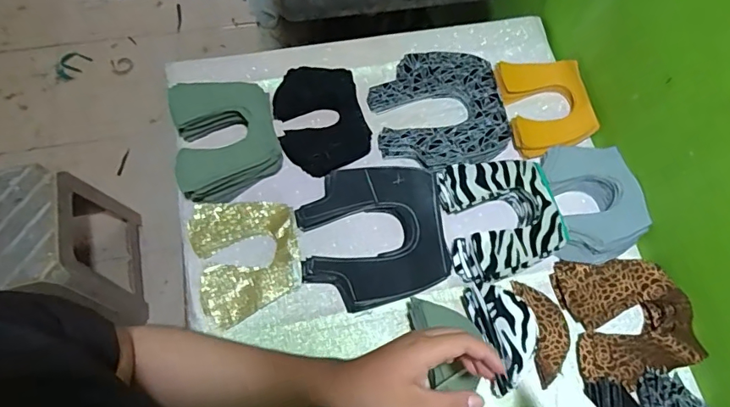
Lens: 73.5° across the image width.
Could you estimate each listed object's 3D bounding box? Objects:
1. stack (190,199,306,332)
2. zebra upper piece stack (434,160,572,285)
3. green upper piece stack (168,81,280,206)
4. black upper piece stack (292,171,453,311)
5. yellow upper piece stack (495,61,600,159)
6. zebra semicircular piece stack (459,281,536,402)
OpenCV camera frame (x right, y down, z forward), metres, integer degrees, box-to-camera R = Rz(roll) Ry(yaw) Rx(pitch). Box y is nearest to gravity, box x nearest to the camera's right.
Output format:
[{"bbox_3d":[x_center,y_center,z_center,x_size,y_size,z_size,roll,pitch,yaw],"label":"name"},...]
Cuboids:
[{"bbox_3d":[-0.152,0.064,0.631,0.134,0.019,0.156,-15,68,-9],"label":"stack"},{"bbox_3d":[0.180,0.018,0.648,0.140,0.053,0.159,-9,67,-6],"label":"zebra upper piece stack"},{"bbox_3d":[-0.194,-0.092,0.684,0.135,0.053,0.165,-13,67,-8],"label":"green upper piece stack"},{"bbox_3d":[0.007,0.035,0.639,0.181,0.034,0.186,-10,67,-7],"label":"black upper piece stack"},{"bbox_3d":[0.272,-0.148,0.733,0.129,0.028,0.155,-7,67,-5],"label":"yellow upper piece stack"},{"bbox_3d":[0.160,0.151,0.568,0.053,0.076,0.121,-14,68,-9],"label":"zebra semicircular piece stack"}]

